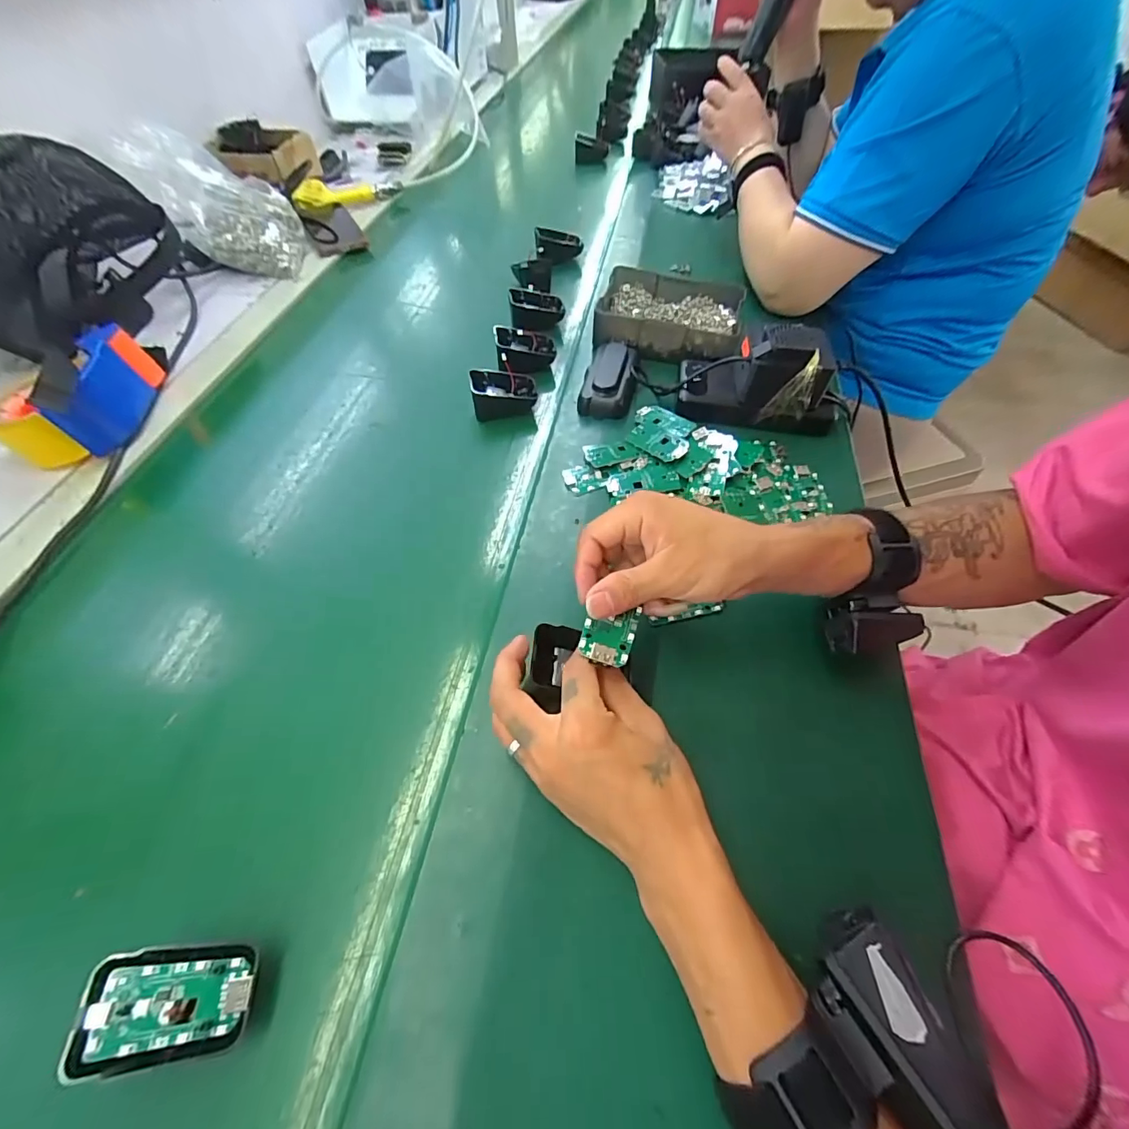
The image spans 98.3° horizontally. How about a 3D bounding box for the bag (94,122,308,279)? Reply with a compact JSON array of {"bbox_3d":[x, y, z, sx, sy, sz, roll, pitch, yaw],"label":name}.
[{"bbox_3d":[-0.472,-0.506,0.680,0.194,0.143,0.129,14,56,13],"label":"bag"}]

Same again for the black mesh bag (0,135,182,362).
[{"bbox_3d":[-0.589,-0.364,0.571,0.121,0.169,0.208,2,55,4],"label":"black mesh bag"}]

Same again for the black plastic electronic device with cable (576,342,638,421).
[{"bbox_3d":[0.050,-0.201,0.518,0.051,0.025,0.107,9,55,9],"label":"black plastic electronic device with cable"}]

